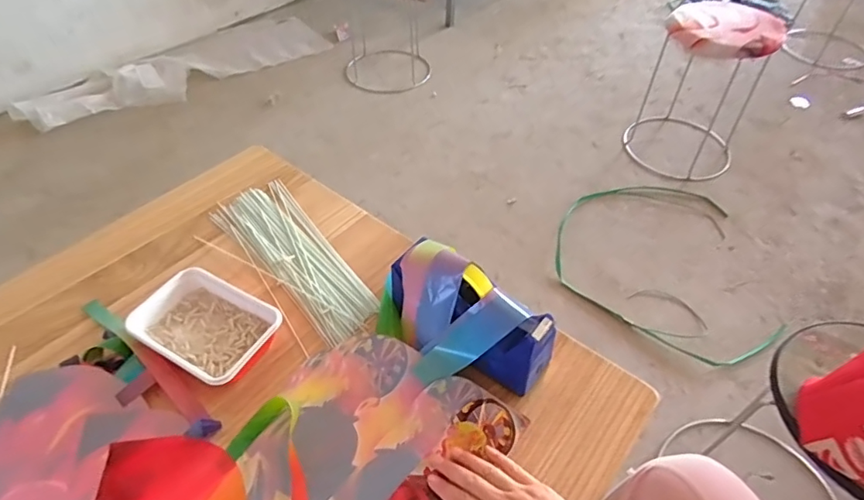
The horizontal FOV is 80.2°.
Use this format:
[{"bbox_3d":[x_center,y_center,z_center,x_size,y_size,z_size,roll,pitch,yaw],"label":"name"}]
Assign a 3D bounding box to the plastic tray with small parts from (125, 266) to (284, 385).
[{"bbox_3d":[-0.281,0.095,0.639,0.160,0.041,0.114,24,52,19],"label":"plastic tray with small parts"}]

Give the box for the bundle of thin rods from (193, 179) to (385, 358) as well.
[{"bbox_3d":[-0.209,0.011,0.743,0.132,0.010,0.337,-27,54,-24],"label":"bundle of thin rods"}]

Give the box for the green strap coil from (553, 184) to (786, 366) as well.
[{"bbox_3d":[0.595,0.001,1.399,0.495,0.067,0.646,8,48,5],"label":"green strap coil"}]

